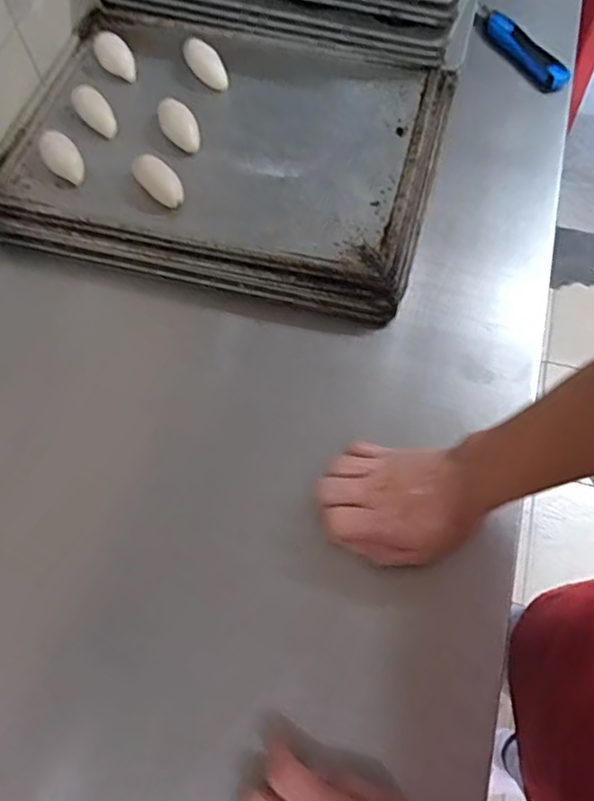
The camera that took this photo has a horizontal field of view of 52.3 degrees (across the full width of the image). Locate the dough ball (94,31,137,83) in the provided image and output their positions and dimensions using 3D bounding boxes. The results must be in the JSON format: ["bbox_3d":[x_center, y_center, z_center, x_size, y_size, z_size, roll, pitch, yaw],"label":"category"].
[{"bbox_3d":[-0.222,-0.417,0.731,0.034,0.019,0.081,-30,68,-11],"label":"dough ball"}]

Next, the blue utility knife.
[{"bbox_3d":[0.279,-0.448,0.767,0.036,0.018,0.164,-30,68,-11],"label":"blue utility knife"}]

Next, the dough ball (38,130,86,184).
[{"bbox_3d":[-0.254,-0.261,0.656,0.036,0.029,0.063,-28,67,-10],"label":"dough ball"}]

